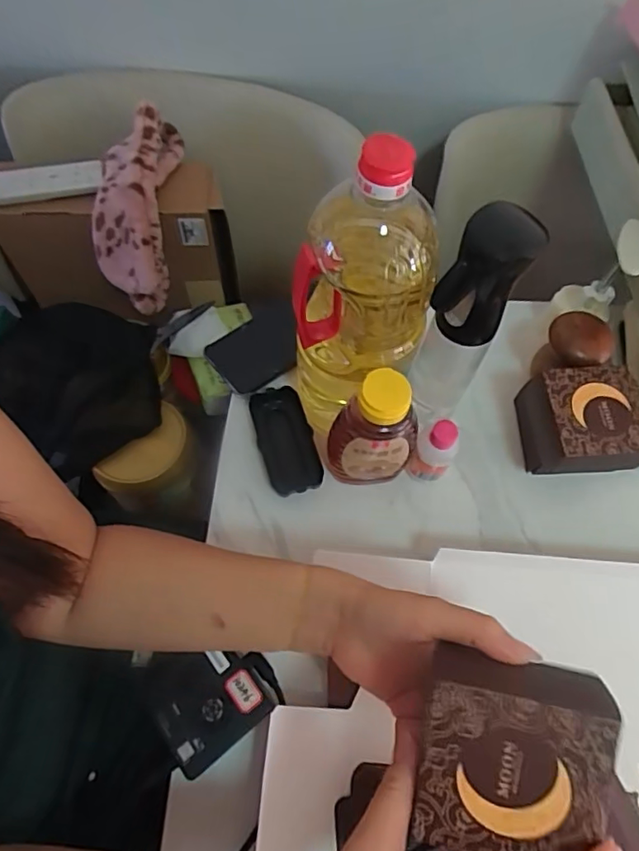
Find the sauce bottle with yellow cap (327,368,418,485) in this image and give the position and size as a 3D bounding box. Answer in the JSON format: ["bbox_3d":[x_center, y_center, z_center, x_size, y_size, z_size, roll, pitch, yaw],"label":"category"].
[{"bbox_3d":[0.048,0.008,0.474,0.077,0.145,0.048,-9,66,-6],"label":"sauce bottle with yellow cap"}]

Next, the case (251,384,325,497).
[{"bbox_3d":[-0.033,0.016,0.543,0.053,0.024,0.114,-19,67,-10],"label":"case"}]

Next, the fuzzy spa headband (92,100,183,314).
[{"bbox_3d":[-0.211,-0.251,0.631,0.084,0.084,0.227,9,98,3],"label":"fuzzy spa headband"}]

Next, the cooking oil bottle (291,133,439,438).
[{"bbox_3d":[0.034,-0.096,0.443,0.105,0.264,0.098,15,66,5],"label":"cooking oil bottle"}]

